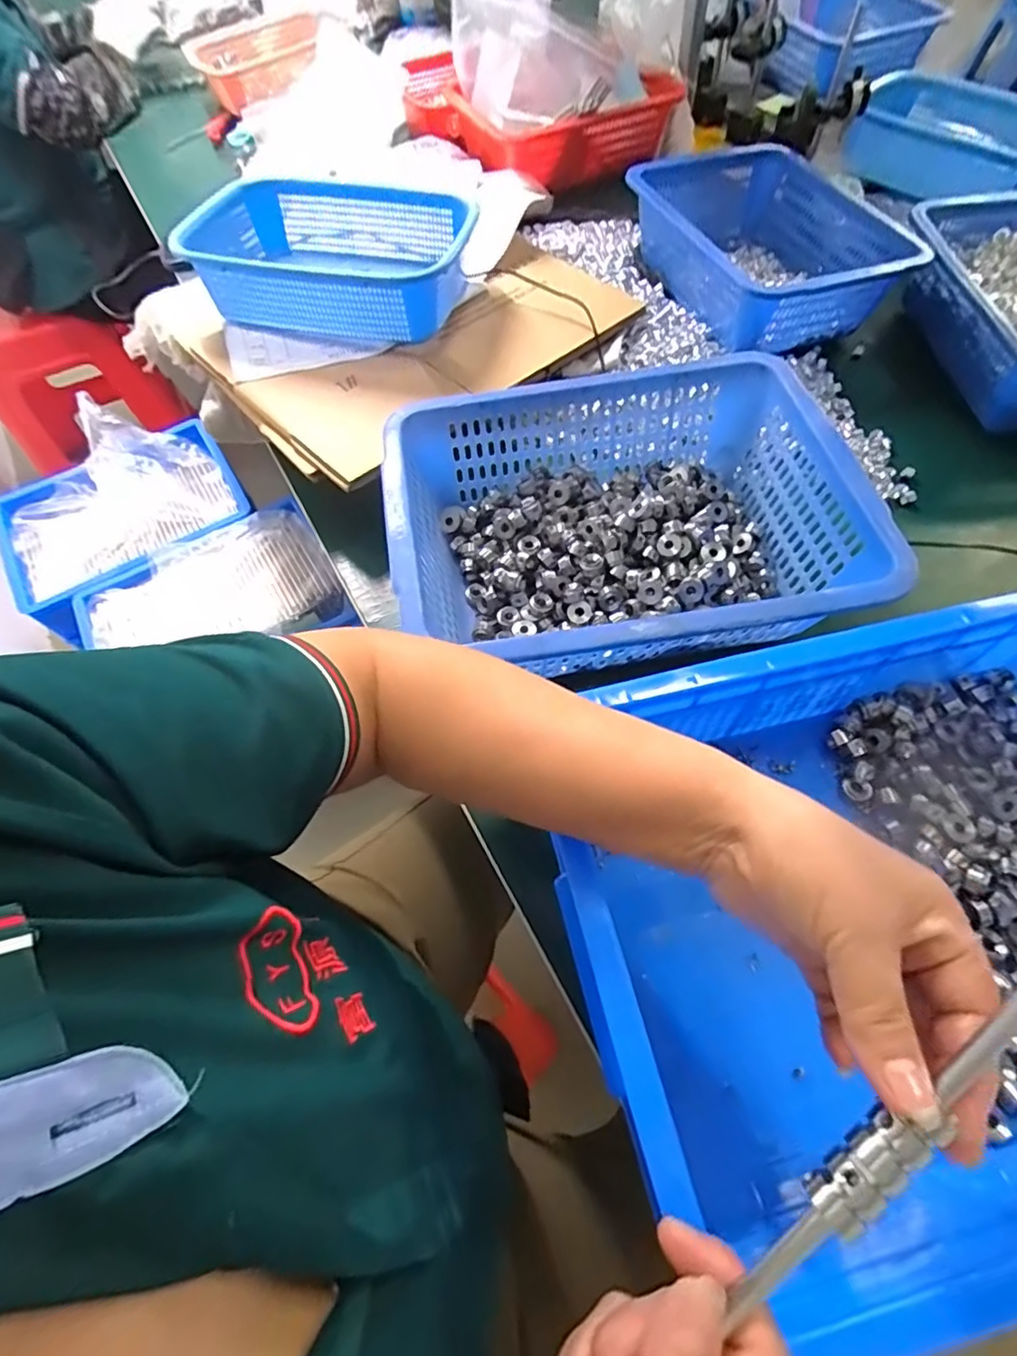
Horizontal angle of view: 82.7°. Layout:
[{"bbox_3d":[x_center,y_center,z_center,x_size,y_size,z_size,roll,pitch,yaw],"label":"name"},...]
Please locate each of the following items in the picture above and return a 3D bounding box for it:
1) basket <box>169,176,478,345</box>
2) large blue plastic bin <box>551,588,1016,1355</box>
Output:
[{"bbox_3d":[-0.184,-0.447,0.619,0.291,0.077,0.188,10,63,7],"label":"basket"},{"bbox_3d":[0.255,0.122,0.349,0.397,0.107,0.303,-13,63,-5],"label":"large blue plastic bin"}]

